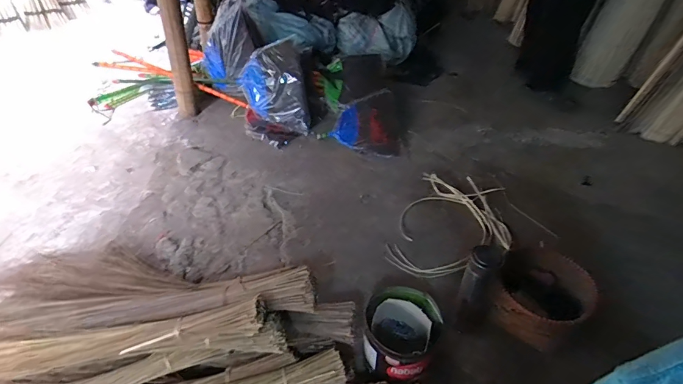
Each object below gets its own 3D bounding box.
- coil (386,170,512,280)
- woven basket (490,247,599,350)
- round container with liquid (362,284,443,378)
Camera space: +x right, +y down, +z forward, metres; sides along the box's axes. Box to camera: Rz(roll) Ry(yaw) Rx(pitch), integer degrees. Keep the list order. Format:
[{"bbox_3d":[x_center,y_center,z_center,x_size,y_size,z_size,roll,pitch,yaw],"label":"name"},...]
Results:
[{"bbox_3d":[0.317,0.097,1.112,0.312,0.088,0.398,14,40,18],"label":"coil"},{"bbox_3d":[0.448,0.239,0.888,0.193,0.128,0.209,0,38,0],"label":"woven basket"},{"bbox_3d":[0.116,0.300,0.785,0.123,0.153,0.144,14,40,17],"label":"round container with liquid"}]

